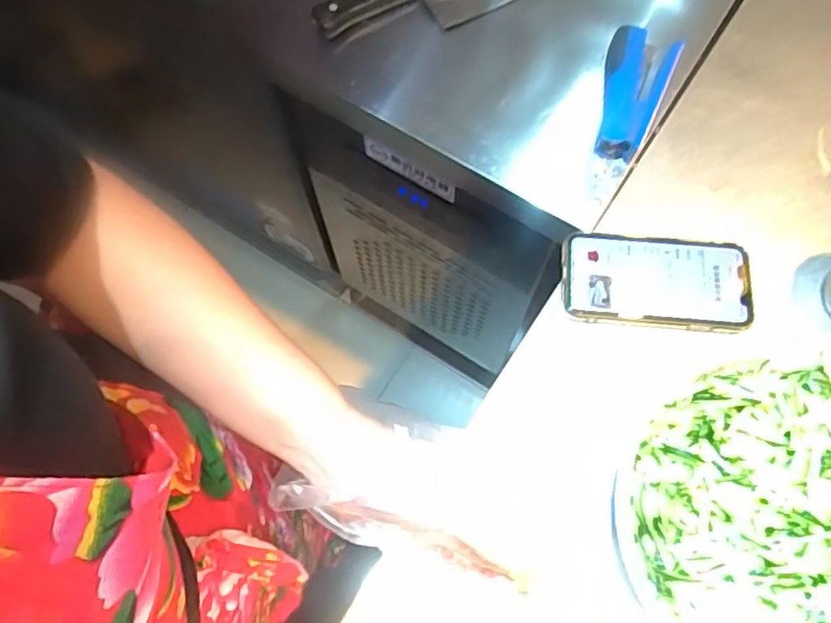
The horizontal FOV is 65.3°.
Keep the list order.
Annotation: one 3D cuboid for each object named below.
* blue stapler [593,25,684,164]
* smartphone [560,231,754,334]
[{"bbox_3d":[0.192,-0.194,0.581,0.060,0.034,0.120,21,75,1],"label":"blue stapler"},{"bbox_3d":[0.199,-0.026,0.537,0.153,0.009,0.080,6,75,-3],"label":"smartphone"}]

